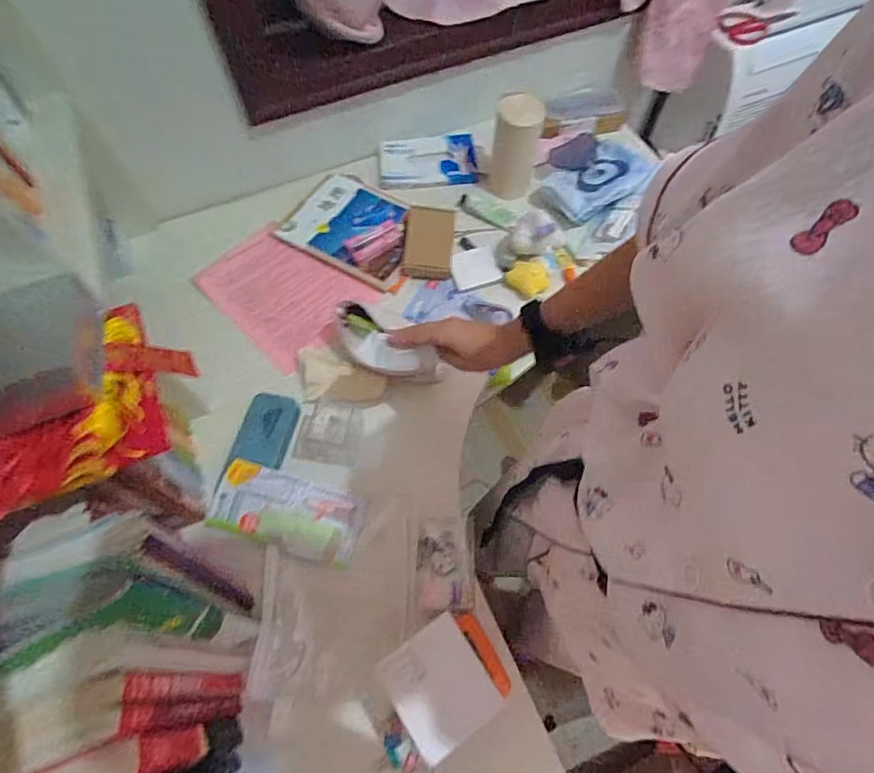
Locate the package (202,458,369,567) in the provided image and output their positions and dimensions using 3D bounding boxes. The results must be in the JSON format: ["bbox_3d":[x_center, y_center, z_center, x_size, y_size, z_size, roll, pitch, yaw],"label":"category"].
[{"bbox_3d":[-0.203,0.171,0.659,0.194,0.044,0.097,13,66,8],"label":"package"}]

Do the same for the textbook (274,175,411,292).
[{"bbox_3d":[-0.145,-0.299,0.883,0.241,0.023,0.189,25,68,13],"label":"textbook"}]

